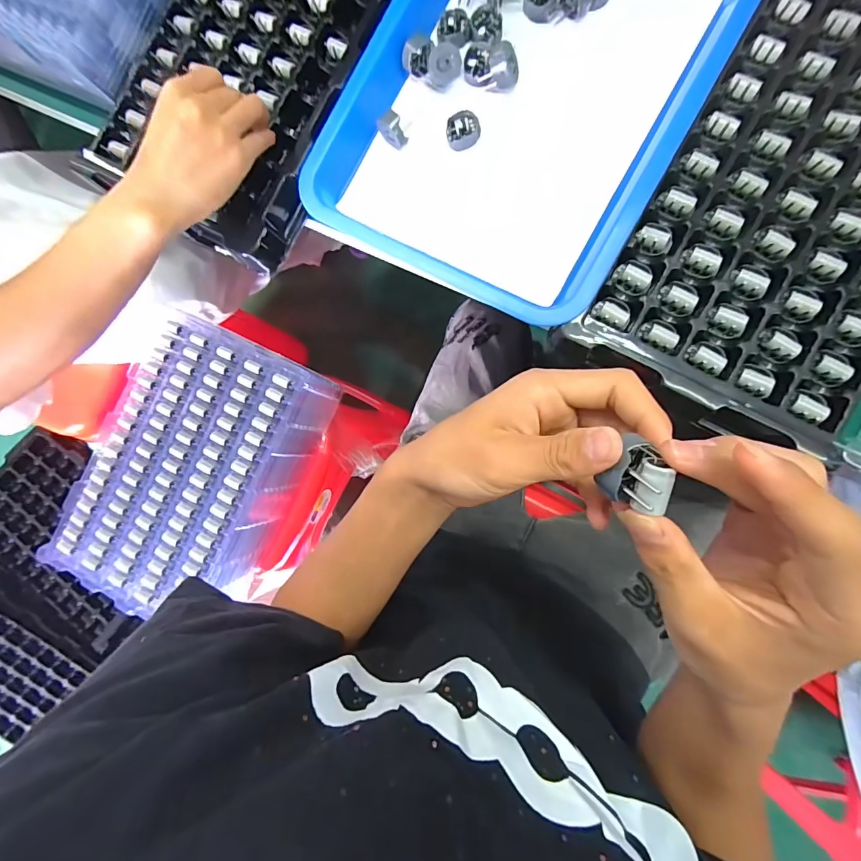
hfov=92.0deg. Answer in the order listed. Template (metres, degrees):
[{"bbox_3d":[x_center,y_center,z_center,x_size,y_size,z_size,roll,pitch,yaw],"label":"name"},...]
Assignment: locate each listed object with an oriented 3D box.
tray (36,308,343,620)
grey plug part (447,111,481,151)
[{"bbox_3d":[-0.314,0.055,0.568,0.242,0.088,0.370,26,89,9],"label":"tray"},{"bbox_3d":[0.028,-0.257,0.356,0.027,0.014,0.025,-12,84,7],"label":"grey plug part"}]

